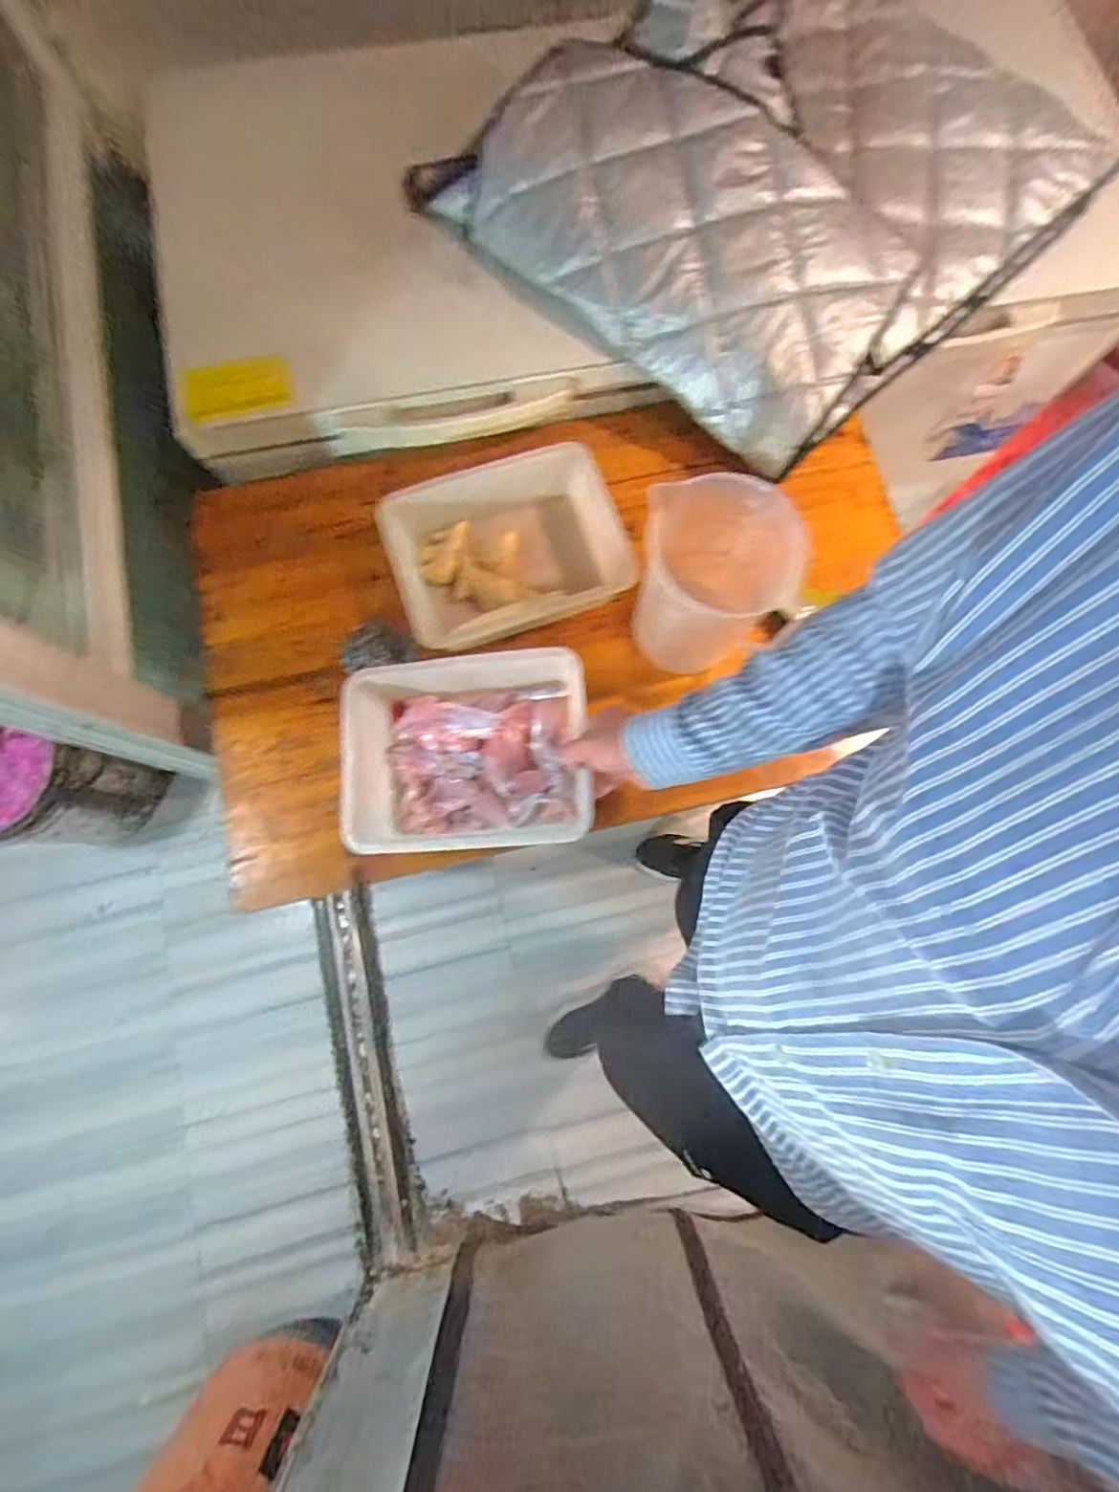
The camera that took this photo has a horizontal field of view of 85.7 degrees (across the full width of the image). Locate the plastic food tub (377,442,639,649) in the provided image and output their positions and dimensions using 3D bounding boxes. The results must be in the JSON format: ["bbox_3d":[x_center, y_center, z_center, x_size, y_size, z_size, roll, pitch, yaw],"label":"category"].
[{"bbox_3d":[-0.063,-0.257,0.803,0.303,0.082,0.214,-20,79,-5],"label":"plastic food tub"}]

